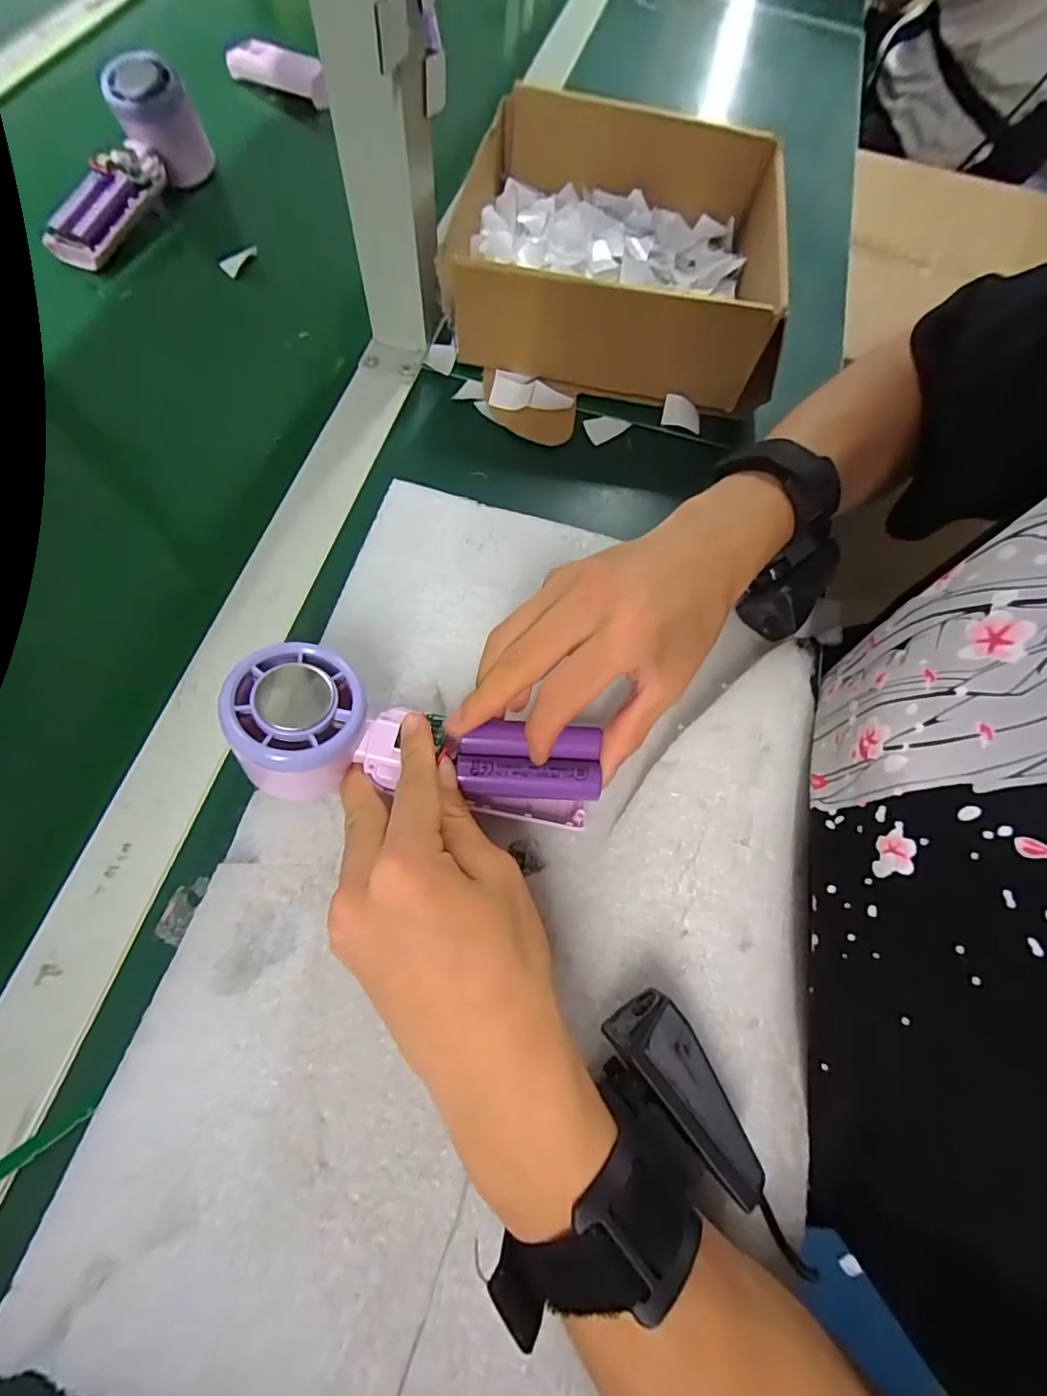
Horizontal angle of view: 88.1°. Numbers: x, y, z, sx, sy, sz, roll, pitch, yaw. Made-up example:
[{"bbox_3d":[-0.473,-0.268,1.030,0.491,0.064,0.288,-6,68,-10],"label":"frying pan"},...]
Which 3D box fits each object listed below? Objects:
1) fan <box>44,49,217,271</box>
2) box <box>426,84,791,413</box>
[{"bbox_3d":[-0.298,-0.391,0.407,0.059,0.050,0.155,24,84,7],"label":"fan"},{"bbox_3d":[0.069,-0.326,0.390,0.222,0.073,0.215,10,70,-3],"label":"box"}]

